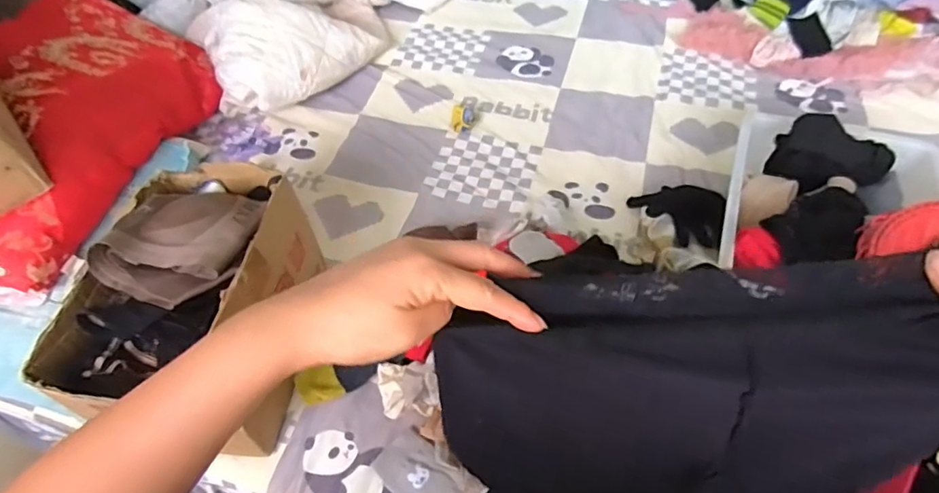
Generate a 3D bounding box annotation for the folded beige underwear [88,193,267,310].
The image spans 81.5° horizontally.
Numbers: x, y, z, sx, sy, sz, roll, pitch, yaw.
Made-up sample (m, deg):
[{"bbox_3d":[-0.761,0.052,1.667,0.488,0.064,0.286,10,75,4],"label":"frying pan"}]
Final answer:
[{"bbox_3d":[-0.344,-0.001,0.658,0.152,0.072,0.184,3,54,7],"label":"folded beige underwear"}]

